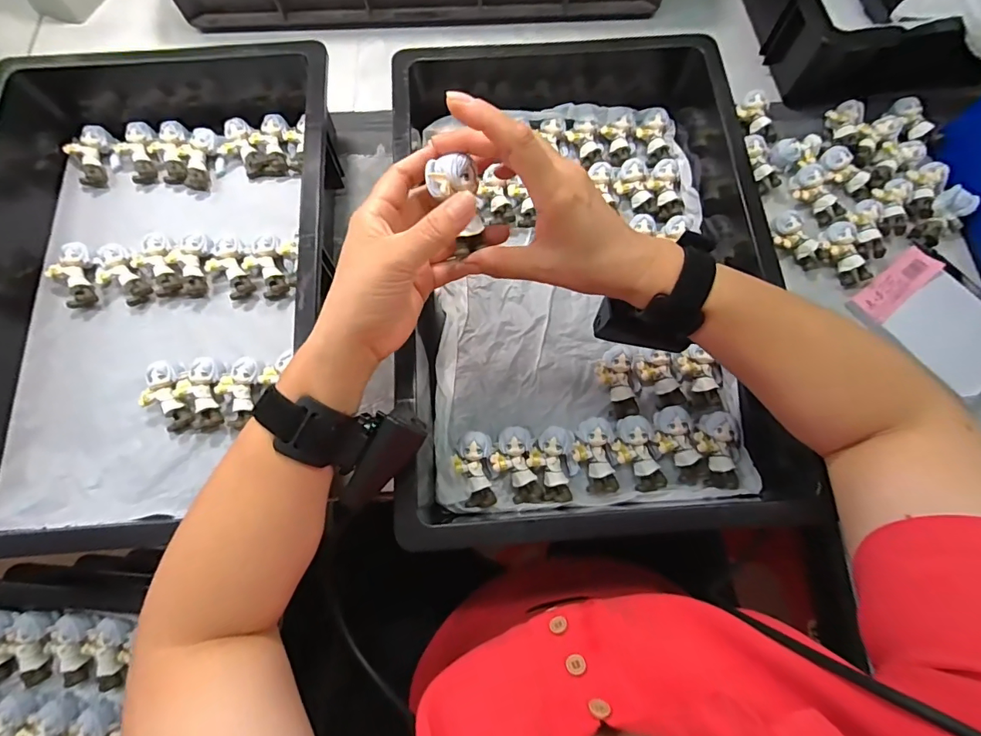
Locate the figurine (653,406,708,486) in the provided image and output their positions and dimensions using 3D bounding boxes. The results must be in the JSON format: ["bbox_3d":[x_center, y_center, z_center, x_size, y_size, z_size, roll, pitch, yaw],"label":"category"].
[{"bbox_3d":[0.161,0.069,0.391,0.032,0.025,0.069,-21,88,-6],"label":"figurine"}]

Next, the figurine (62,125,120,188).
[{"bbox_3d":[-0.406,-0.217,0.468,0.040,0.024,0.055,-20,75,-6],"label":"figurine"}]

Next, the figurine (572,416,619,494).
[{"bbox_3d":[0.089,0.075,0.390,0.036,0.024,0.062,-1,74,0],"label":"figurine"}]

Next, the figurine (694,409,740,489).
[{"bbox_3d":[0.195,0.069,0.386,0.038,0.023,0.062,2,74,0],"label":"figurine"}]

